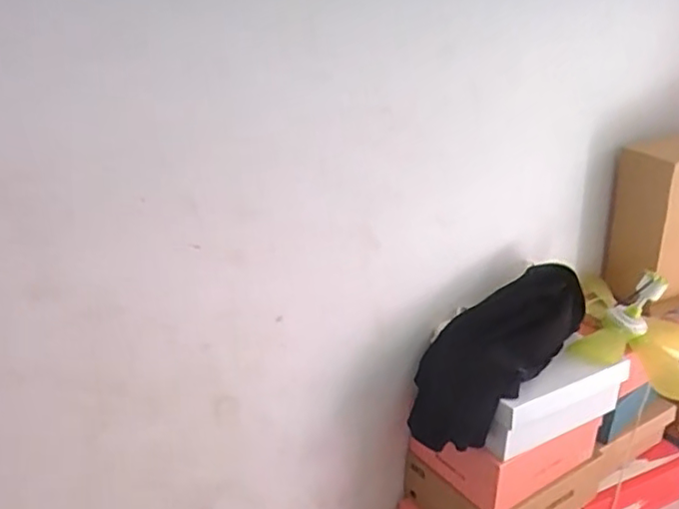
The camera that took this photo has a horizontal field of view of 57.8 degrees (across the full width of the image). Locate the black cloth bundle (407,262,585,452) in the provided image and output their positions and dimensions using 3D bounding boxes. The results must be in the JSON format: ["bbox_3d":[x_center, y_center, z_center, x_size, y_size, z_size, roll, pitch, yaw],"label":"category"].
[{"bbox_3d":[0.300,0.174,1.152,0.455,0.119,0.188,-39,39,-23],"label":"black cloth bundle"}]

